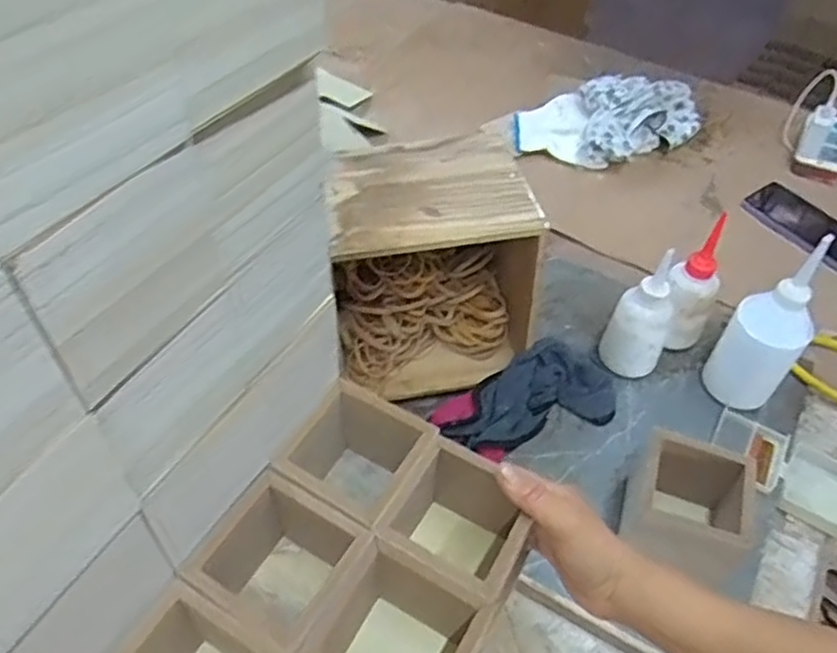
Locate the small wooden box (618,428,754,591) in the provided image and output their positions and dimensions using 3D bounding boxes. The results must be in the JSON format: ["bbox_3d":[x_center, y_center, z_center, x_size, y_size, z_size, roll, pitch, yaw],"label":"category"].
[{"bbox_3d":[0.236,0.164,0.616,0.094,0.096,0.092,17,51,10],"label":"small wooden box"}]

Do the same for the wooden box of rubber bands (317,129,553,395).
[{"bbox_3d":[0.005,-0.055,0.705,0.202,0.211,0.166,-8,51,-10],"label":"wooden box of rubber bands"}]

